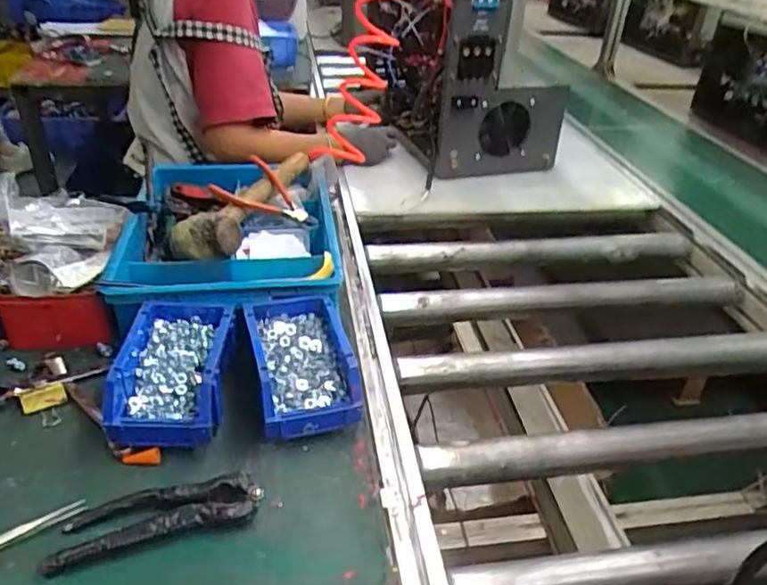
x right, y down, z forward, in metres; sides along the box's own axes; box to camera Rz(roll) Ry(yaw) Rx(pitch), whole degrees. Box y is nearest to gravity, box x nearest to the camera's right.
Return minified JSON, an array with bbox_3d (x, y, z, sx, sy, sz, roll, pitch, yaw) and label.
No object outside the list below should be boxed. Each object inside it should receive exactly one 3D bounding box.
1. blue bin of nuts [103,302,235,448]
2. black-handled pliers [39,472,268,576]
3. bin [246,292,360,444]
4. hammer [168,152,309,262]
[{"bbox_3d":[-0.223,0.079,0.654,0.111,0.057,0.167,0,34,-5],"label":"blue bin of nuts"},{"bbox_3d":[-0.196,0.193,0.538,0.176,0.015,0.054,-9,35,-18],"label":"black-handled pliers"},{"bbox_3d":[-0.089,0.075,0.678,0.111,0.063,0.167,-8,35,-17],"label":"bin"},{"bbox_3d":[-0.205,-0.125,0.903,0.091,0.061,0.276,12,34,12],"label":"hammer"}]

